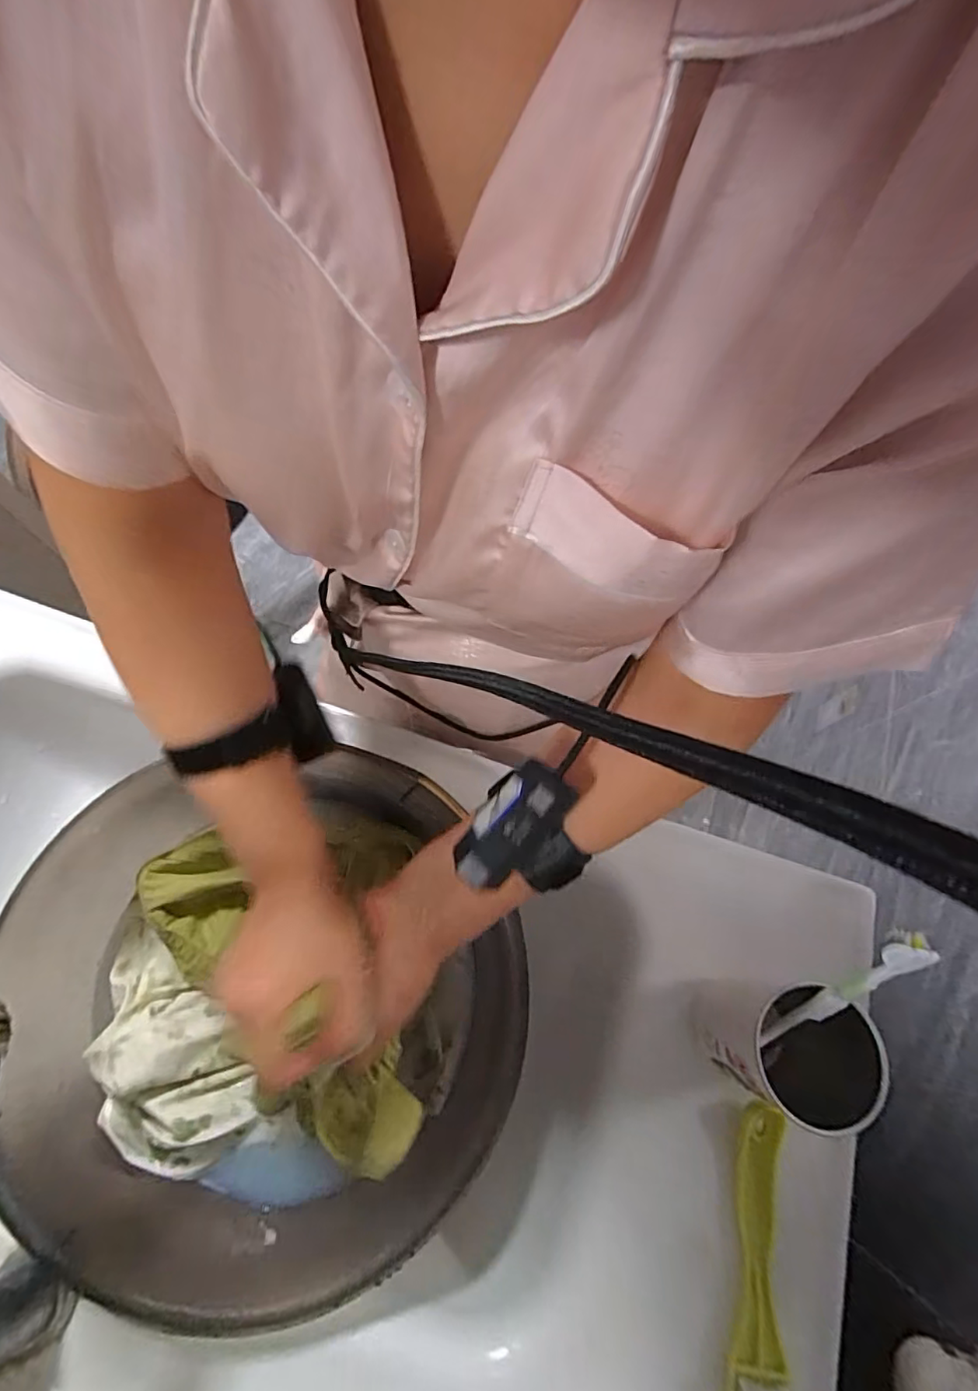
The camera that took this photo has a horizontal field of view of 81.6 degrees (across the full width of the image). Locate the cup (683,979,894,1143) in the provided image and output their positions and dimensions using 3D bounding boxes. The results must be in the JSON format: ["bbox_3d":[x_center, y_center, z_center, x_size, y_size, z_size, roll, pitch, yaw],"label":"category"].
[{"bbox_3d":[0.193,0.236,0.390,0.086,0.110,0.073,28,69,9],"label":"cup"}]

